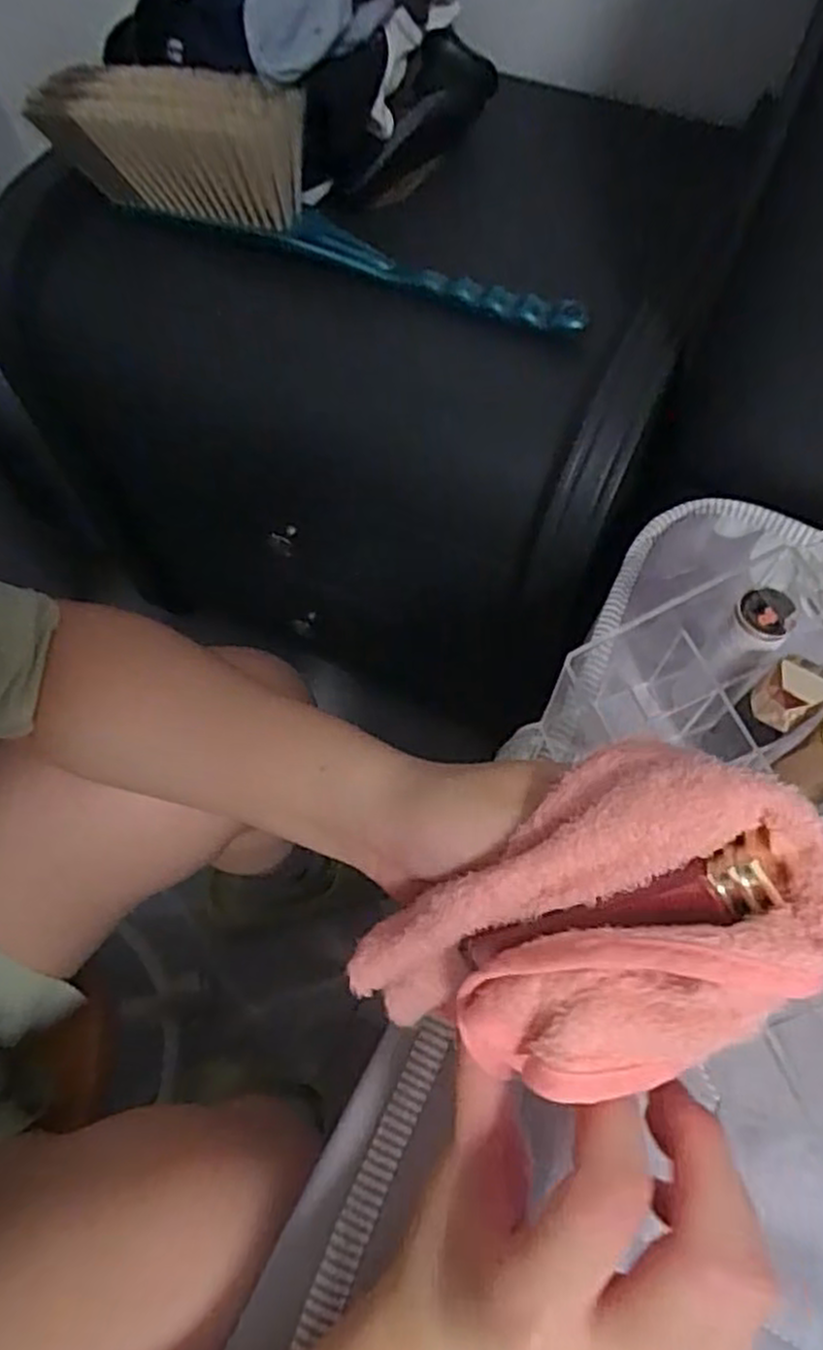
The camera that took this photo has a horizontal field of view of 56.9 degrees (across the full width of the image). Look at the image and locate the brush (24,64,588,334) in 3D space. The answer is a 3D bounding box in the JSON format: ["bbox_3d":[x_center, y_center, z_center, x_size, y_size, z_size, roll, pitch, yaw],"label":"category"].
[{"bbox_3d":[-0.069,-0.318,0.492,0.382,0.090,0.048,23,66,12],"label":"brush"}]

